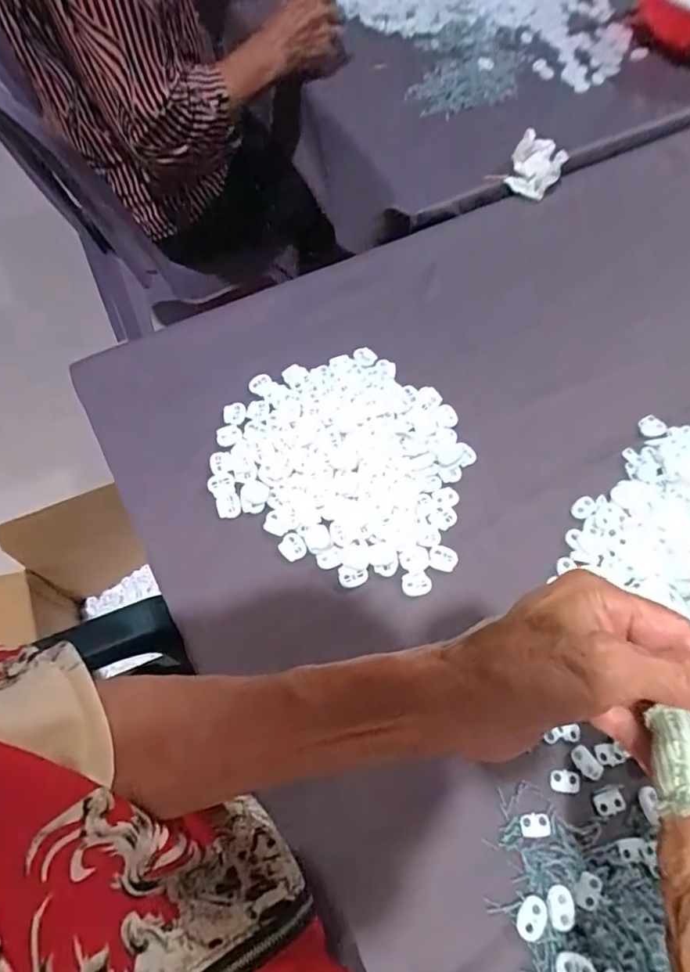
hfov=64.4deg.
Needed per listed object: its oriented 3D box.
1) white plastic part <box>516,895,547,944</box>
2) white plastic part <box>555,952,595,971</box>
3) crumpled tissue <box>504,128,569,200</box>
[{"bbox_3d":[0.111,0.258,0.326,0.015,0.004,0.023,26,66,12],"label":"white plastic part"},{"bbox_3d":[0.133,0.278,0.315,0.021,0.007,0.015,12,64,5],"label":"white plastic part"},{"bbox_3d":[0.218,-0.366,0.621,0.058,0.033,0.065,21,65,9],"label":"crumpled tissue"}]

